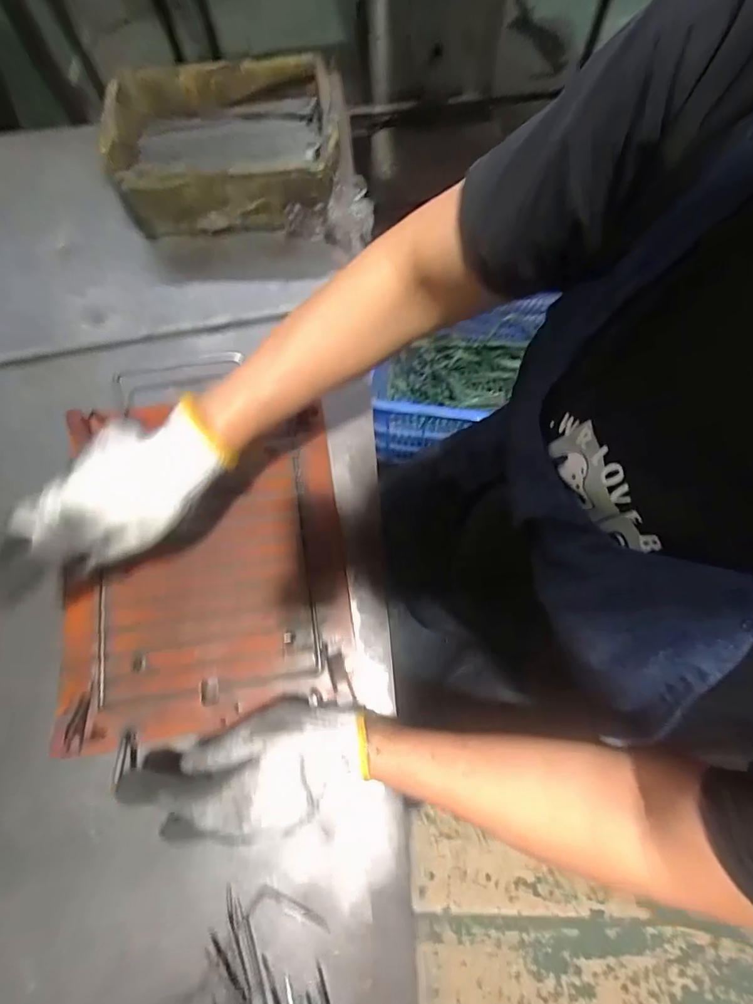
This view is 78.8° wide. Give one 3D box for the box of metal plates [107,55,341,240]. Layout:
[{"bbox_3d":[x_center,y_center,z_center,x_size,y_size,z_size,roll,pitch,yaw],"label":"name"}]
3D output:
[{"bbox_3d":[-0.172,-0.411,0.539,0.249,0.079,0.202,-9,72,0],"label":"box of metal plates"}]

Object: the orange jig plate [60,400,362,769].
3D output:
[{"bbox_3d":[-0.154,0.045,0.414,0.238,0.035,0.288,-9,71,-1],"label":"orange jig plate"}]

